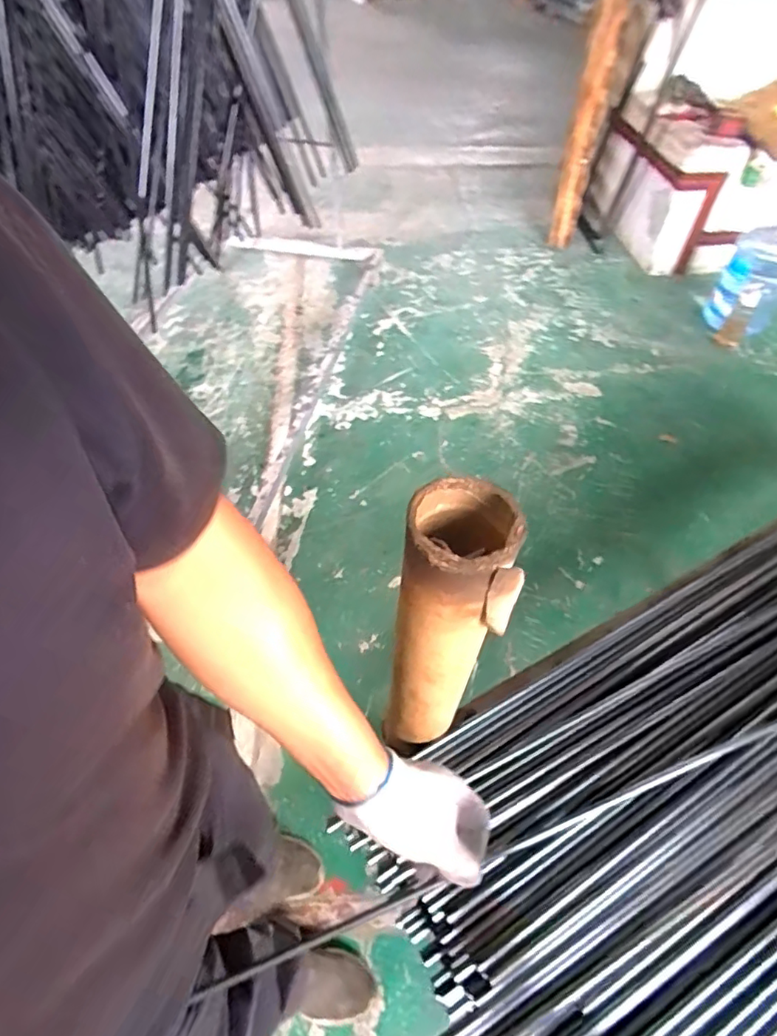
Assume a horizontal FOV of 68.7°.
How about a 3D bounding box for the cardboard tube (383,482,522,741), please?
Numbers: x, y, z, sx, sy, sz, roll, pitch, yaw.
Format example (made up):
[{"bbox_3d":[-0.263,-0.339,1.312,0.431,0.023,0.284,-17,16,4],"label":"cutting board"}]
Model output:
[{"bbox_3d":[0.063,0.117,0.564,0.095,0.366,0.102,18,54,13],"label":"cardboard tube"}]

